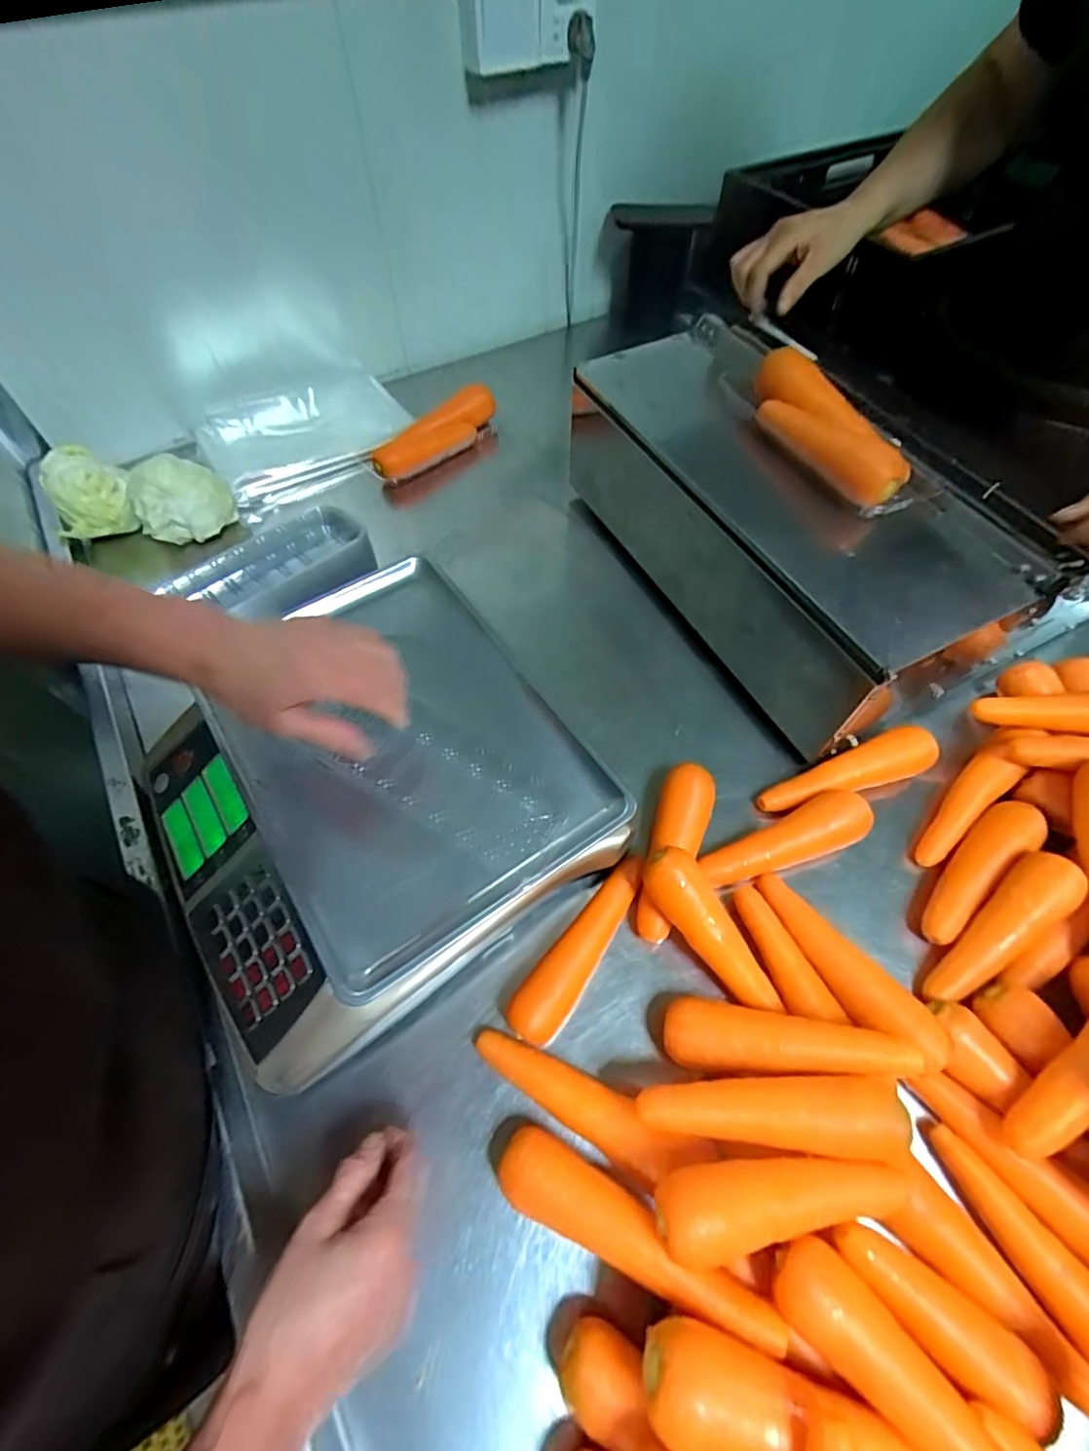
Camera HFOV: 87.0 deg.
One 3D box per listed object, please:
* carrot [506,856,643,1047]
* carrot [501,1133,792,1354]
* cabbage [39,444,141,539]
[{"bbox_3d":[0.035,0.177,0.465,0.041,0.044,0.170,35,65,20],"label":"carrot"},{"bbox_3d":[0.054,0.320,0.366,0.176,0.063,0.043,21,62,13],"label":"carrot"},{"bbox_3d":[-0.537,-0.273,0.680,0.081,0.072,0.079,-11,59,-5],"label":"cabbage"}]

